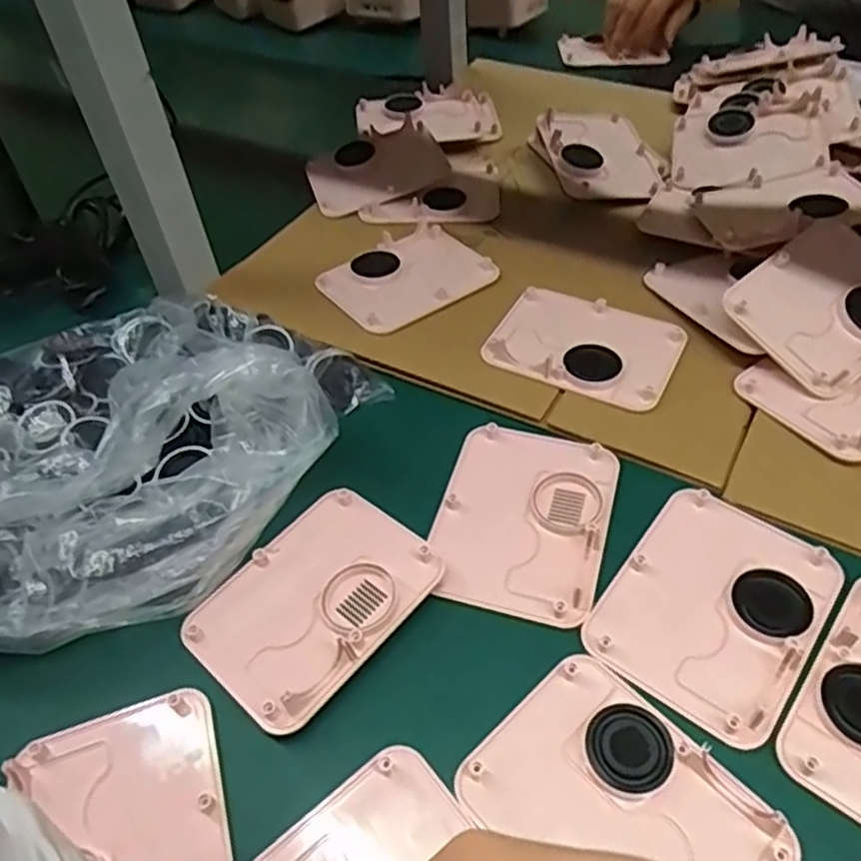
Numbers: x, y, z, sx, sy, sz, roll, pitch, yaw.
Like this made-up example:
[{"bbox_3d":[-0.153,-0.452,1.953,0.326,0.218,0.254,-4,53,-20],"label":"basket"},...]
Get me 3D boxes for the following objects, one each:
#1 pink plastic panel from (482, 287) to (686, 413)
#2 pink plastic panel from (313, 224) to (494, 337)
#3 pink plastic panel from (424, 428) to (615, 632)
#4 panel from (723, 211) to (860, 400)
[{"bbox_3d":[0.109,-0.063,0.511,0.124,0.013,0.093,19,54,20],"label":"pink plastic panel"},{"bbox_3d":[-0.019,-0.126,0.576,0.127,0.010,0.092,-31,54,-20],"label":"pink plastic panel"},{"bbox_3d":[0.054,0.050,0.424,0.094,0.009,0.122,11,52,15],"label":"pink plastic panel"},{"bbox_3d":[0.267,-0.088,0.486,0.119,0.013,0.093,-36,73,-15],"label":"panel"}]

